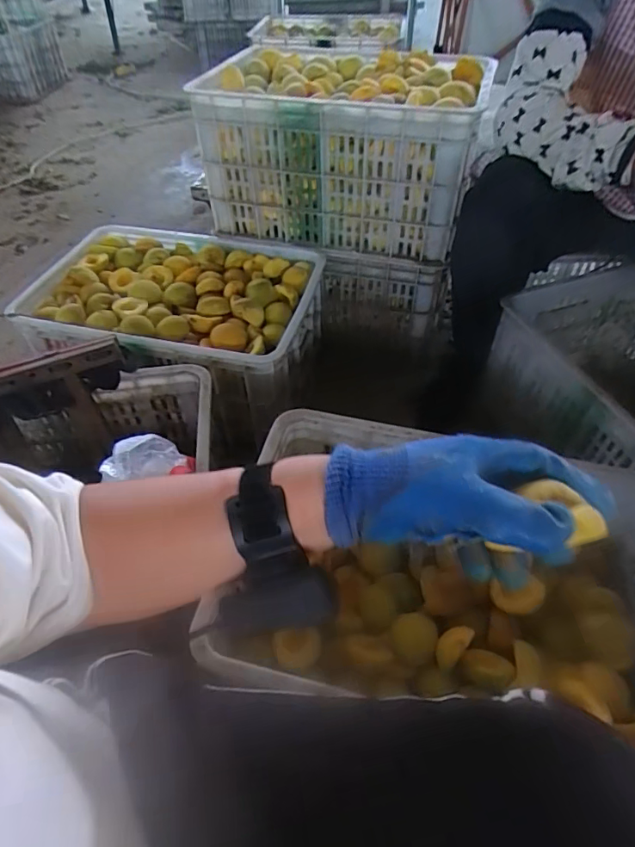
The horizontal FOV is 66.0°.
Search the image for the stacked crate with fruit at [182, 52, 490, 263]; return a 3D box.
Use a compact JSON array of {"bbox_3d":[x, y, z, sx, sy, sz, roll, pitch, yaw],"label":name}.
[{"bbox_3d":[0.064,-0.561,1.020,0.497,0.282,0.357,15,51,13],"label":"stacked crate with fruit"}]

